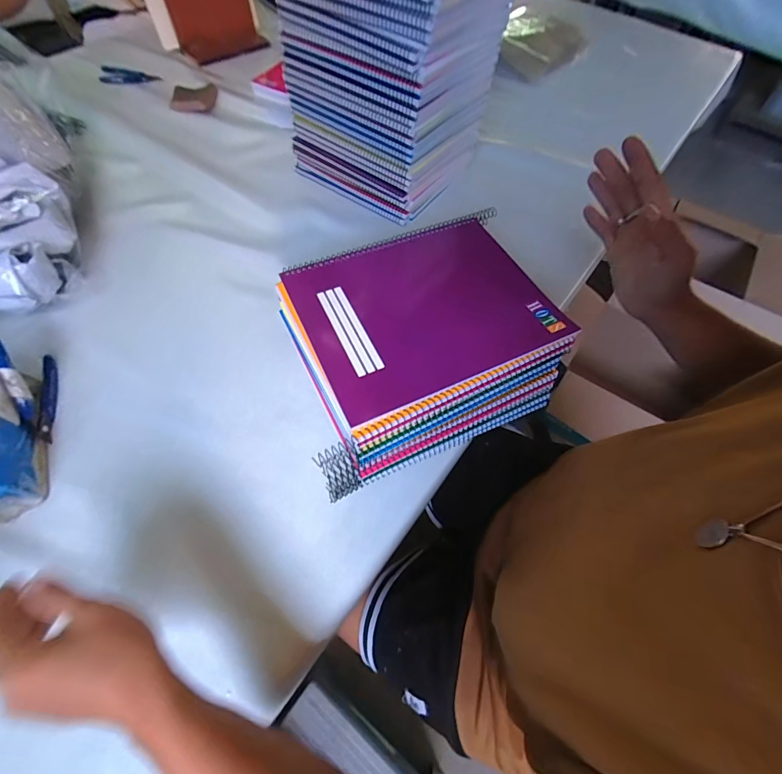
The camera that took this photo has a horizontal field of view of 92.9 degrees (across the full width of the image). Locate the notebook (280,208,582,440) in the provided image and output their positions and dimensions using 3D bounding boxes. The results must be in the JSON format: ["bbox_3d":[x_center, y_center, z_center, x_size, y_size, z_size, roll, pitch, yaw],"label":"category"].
[{"bbox_3d":[0.036,-0.087,0.388,0.249,0.011,0.201,-23,64,-16],"label":"notebook"}]

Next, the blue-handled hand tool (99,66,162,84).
[{"bbox_3d":[-0.574,-0.680,0.816,0.126,0.008,0.074,0,60,-4],"label":"blue-handled hand tool"}]

